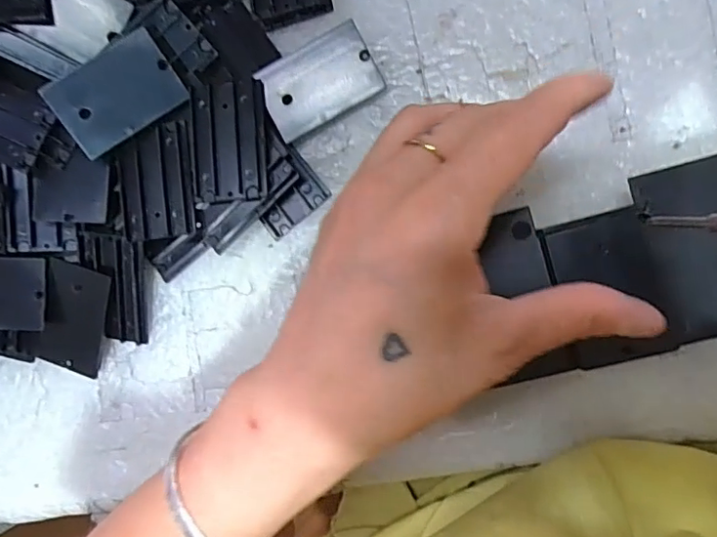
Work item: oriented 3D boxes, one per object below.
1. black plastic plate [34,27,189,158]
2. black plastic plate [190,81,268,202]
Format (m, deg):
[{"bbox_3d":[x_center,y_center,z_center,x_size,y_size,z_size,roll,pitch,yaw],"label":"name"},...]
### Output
[{"bbox_3d":[-0.111,-0.080,0.257,0.054,0.004,0.037,-34,104,-5],"label":"black plastic plate"},{"bbox_3d":[-0.061,-0.060,0.264,0.034,0.005,0.055,-4,89,3],"label":"black plastic plate"}]

